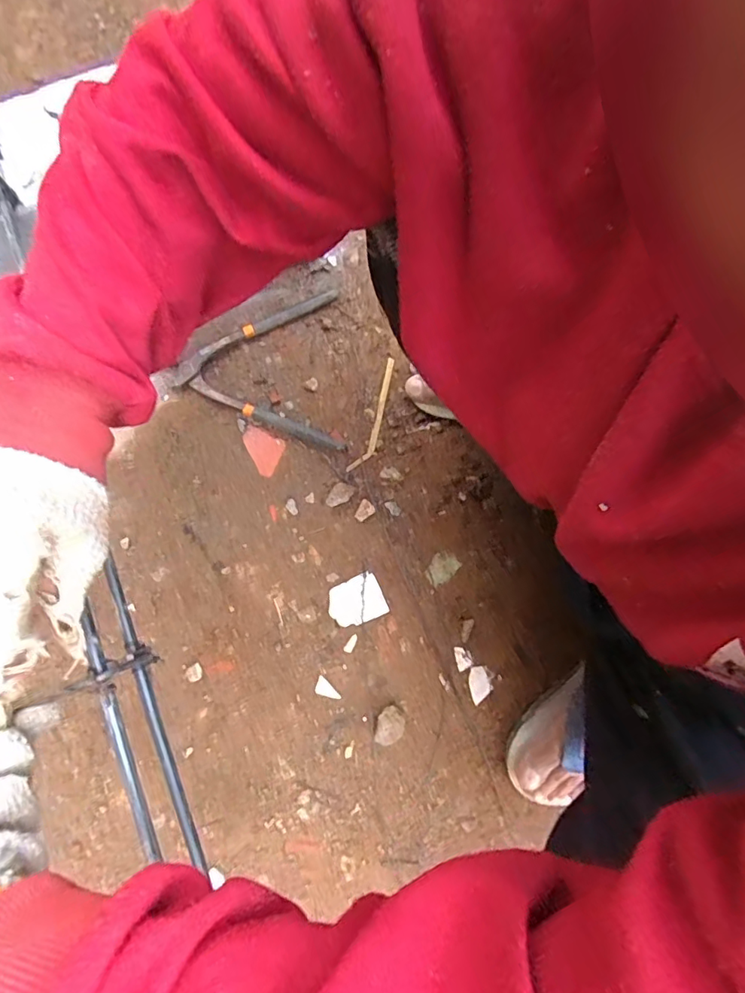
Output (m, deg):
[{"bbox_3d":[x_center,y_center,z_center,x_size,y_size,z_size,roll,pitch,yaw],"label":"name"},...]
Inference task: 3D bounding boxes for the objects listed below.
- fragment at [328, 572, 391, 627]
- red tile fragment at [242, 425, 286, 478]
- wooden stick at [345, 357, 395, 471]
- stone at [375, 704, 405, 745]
[{"bbox_3d":[-0.018,0.117,0.580,0.060,0.004,0.049,-25,80,-6],"label":"fragment"},{"bbox_3d":[-0.131,-0.053,0.607,0.049,0.004,0.047,23,79,3],"label":"red tile fragment"},{"bbox_3d":[0.005,-0.096,0.613,0.021,0.004,0.147,20,78,3],"label":"wooden stick"},{"bbox_3d":[0.019,0.239,0.544,0.027,0.015,0.038,9,78,1],"label":"stone"}]

